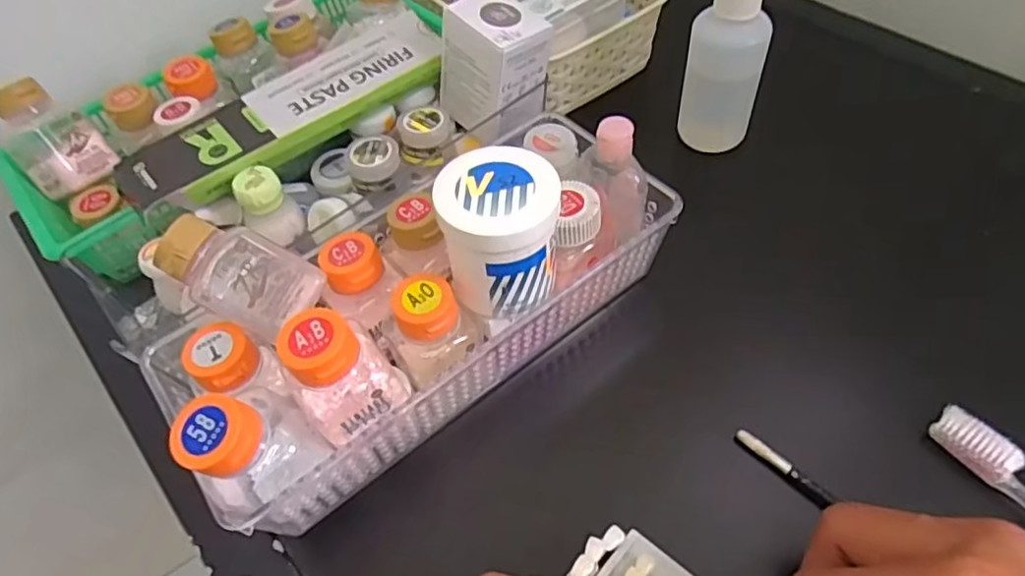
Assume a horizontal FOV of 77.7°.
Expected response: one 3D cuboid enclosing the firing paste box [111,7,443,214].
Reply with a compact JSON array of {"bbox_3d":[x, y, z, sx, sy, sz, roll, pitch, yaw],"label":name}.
[{"bbox_3d":[-0.132,-0.104,0.396,0.207,0.037,0.047,-38,59,-22],"label":"firing paste box"}]

